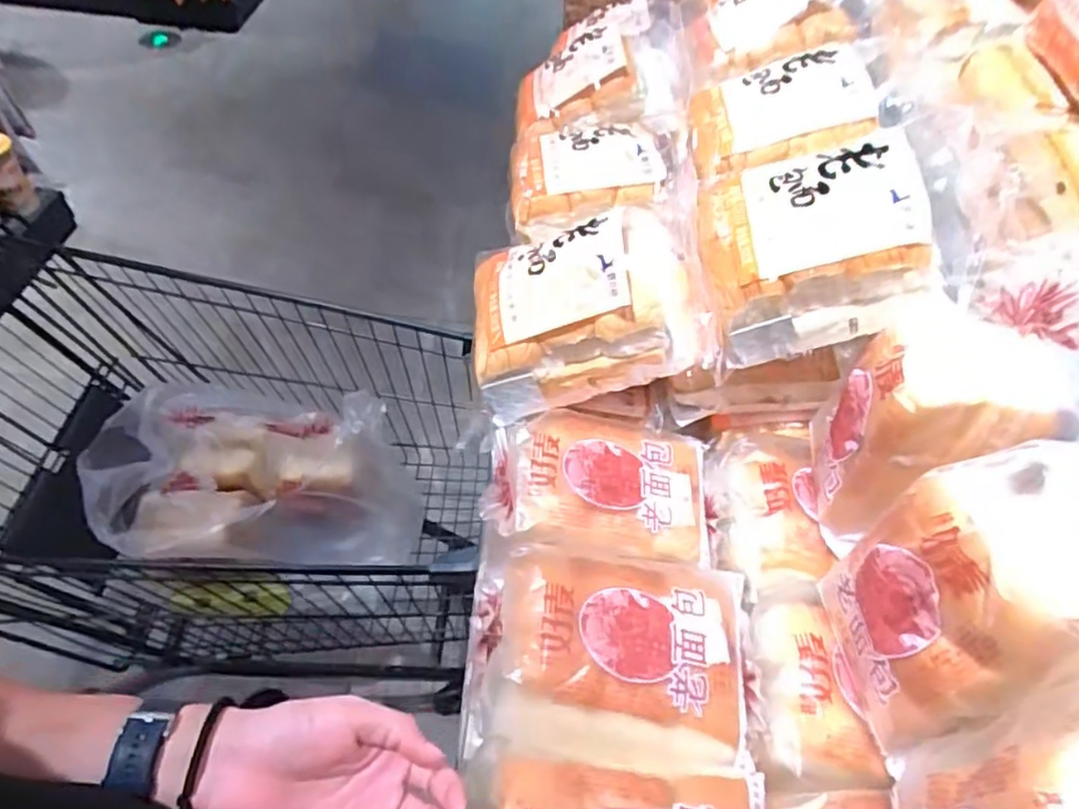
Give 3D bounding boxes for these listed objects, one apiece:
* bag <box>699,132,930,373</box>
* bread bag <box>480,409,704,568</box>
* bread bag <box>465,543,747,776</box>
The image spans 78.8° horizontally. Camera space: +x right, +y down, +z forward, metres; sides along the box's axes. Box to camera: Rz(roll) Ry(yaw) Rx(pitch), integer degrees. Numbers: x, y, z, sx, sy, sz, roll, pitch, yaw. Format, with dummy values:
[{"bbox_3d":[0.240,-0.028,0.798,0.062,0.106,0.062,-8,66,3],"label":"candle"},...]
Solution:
[{"bbox_3d":[0.219,-0.140,0.543,0.173,0.085,0.162,-18,58,23],"label":"bag"},{"bbox_3d":[0.051,0.061,0.576,0.193,0.038,0.148,3,53,-2],"label":"bread bag"},{"bbox_3d":[0.051,0.182,0.500,0.204,0.080,0.135,5,53,-1],"label":"bread bag"}]

